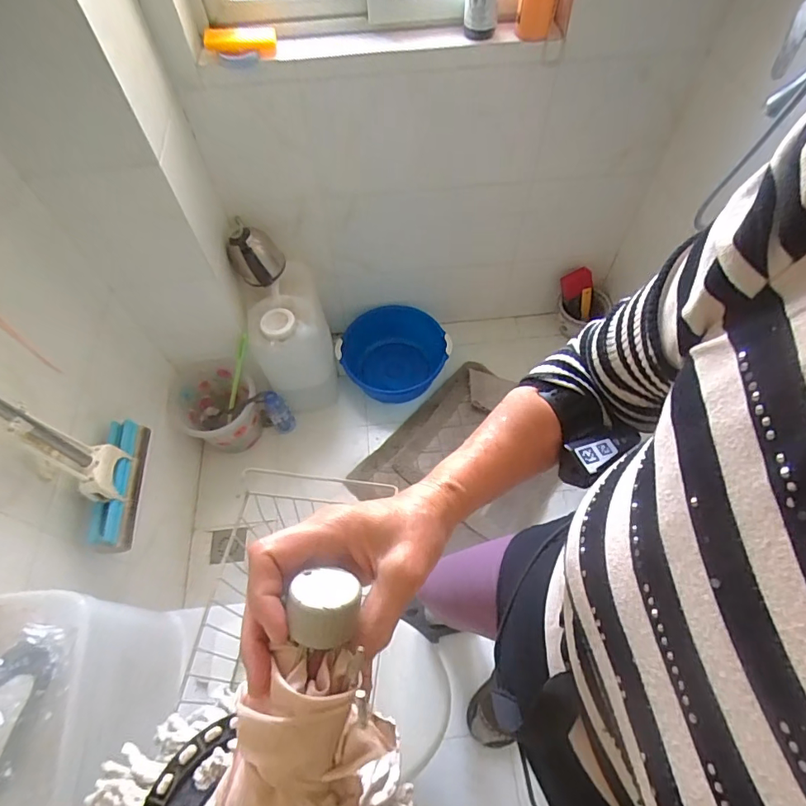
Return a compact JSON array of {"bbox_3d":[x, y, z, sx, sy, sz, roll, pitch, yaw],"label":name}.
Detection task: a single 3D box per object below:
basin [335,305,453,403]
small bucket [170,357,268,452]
[{"bbox_3d":[-0.032,-0.173,1.610,0.357,0.142,0.290,-12,60,-5],"label":"basin"},{"bbox_3d":[-0.541,0.013,1.447,0.239,0.258,0.236,-1,59,1],"label":"small bucket"}]

